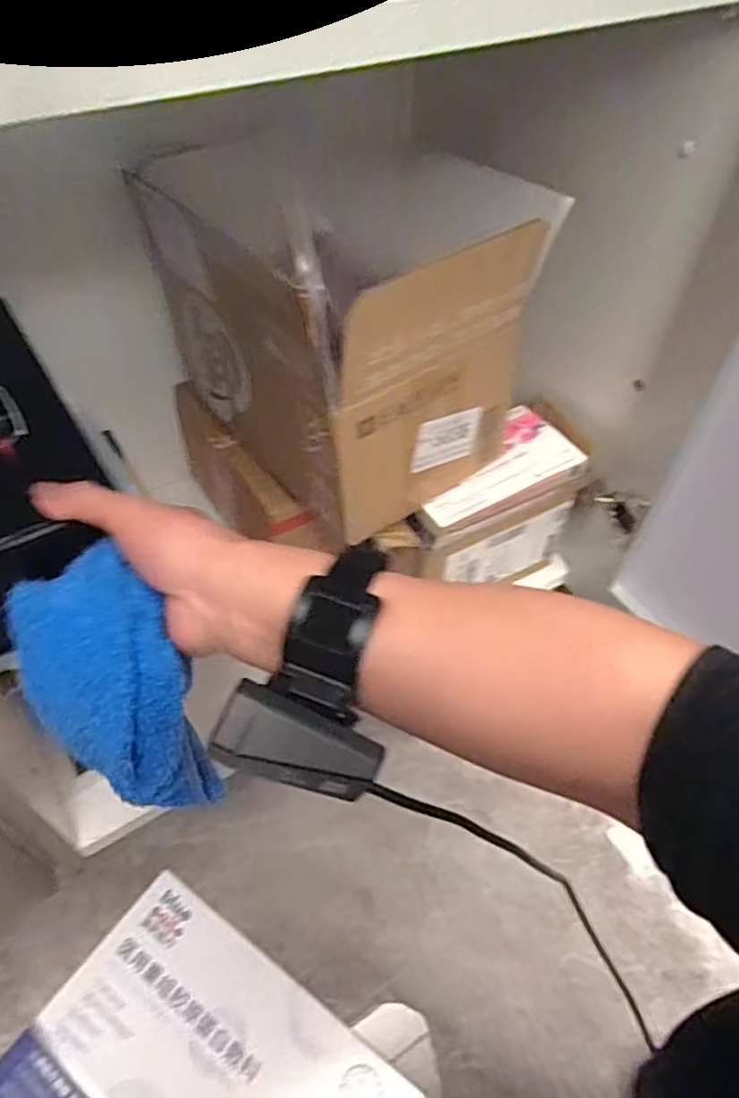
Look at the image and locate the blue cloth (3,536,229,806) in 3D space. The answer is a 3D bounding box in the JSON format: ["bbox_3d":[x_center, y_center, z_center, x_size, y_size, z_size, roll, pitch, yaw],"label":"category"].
[{"bbox_3d":[-0.120,0.086,0.338,0.064,0.164,0.038,-33,34,-27],"label":"blue cloth"}]

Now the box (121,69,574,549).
[{"bbox_3d":[-0.012,-0.168,0.472,0.175,0.180,0.226,-29,56,-25],"label":"box"}]

